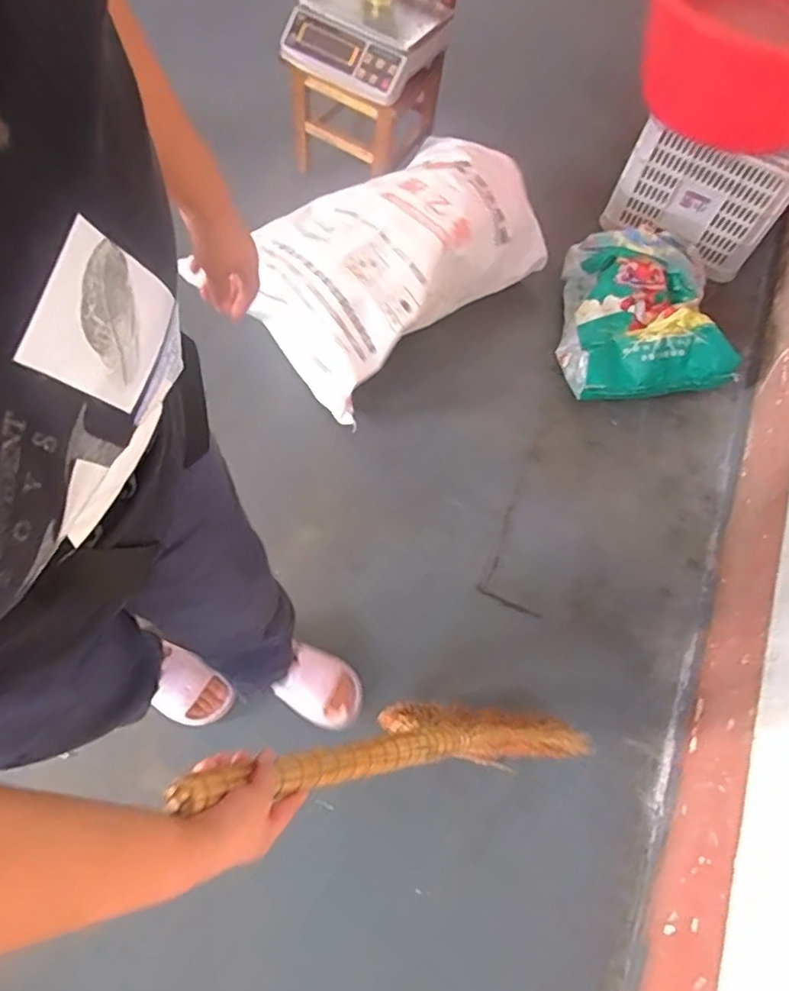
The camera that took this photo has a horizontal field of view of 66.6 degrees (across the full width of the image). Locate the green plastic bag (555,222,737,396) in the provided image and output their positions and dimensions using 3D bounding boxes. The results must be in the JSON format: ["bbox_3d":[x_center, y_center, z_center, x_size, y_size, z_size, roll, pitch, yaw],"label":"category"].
[{"bbox_3d":[0.592,-0.450,1.475,0.357,0.209,0.421,-3,64,-7],"label":"green plastic bag"}]

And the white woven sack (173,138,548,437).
[{"bbox_3d":[0.027,-0.571,1.398,0.358,0.265,0.719,40,67,14],"label":"white woven sack"}]

